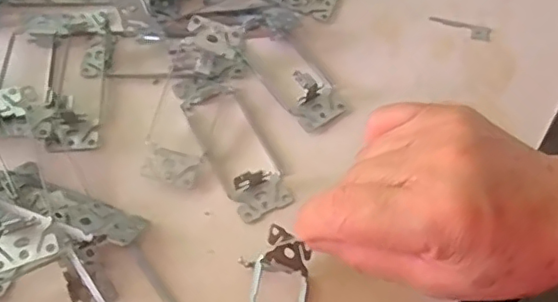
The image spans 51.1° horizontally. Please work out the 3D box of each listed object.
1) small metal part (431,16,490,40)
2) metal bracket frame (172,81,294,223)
[{"bbox_3d":[0.129,-0.088,0.413,0.043,0.004,0.011,20,65,7],"label":"small metal part"},{"bbox_3d":[-0.029,-0.009,0.354,0.036,0.018,0.101,-24,68,-14],"label":"metal bracket frame"}]

